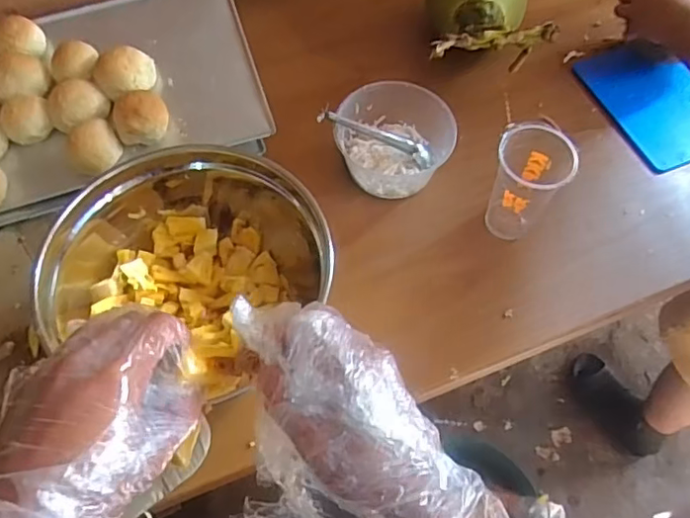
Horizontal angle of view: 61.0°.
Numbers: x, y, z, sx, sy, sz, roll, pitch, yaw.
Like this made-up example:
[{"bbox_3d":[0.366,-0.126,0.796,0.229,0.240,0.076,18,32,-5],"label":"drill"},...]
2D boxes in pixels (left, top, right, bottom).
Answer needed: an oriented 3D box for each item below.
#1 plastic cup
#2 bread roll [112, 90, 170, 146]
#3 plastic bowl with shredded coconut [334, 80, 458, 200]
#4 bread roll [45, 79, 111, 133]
[{"bbox_3d":[0.239,-0.105,0.793,0.086,0.155,0.104,25,66,11],"label":"plastic cup"},{"bbox_3d":[-0.294,-0.201,0.829,0.078,0.044,0.065,5,64,2],"label":"bread roll"},{"bbox_3d":[0.073,-0.181,0.870,0.154,0.075,0.159,0,64,-1],"label":"plastic bowl with shredded coconut"},{"bbox_3d":[-0.389,-0.225,0.843,0.083,0.038,0.067,-35,69,-16],"label":"bread roll"}]

